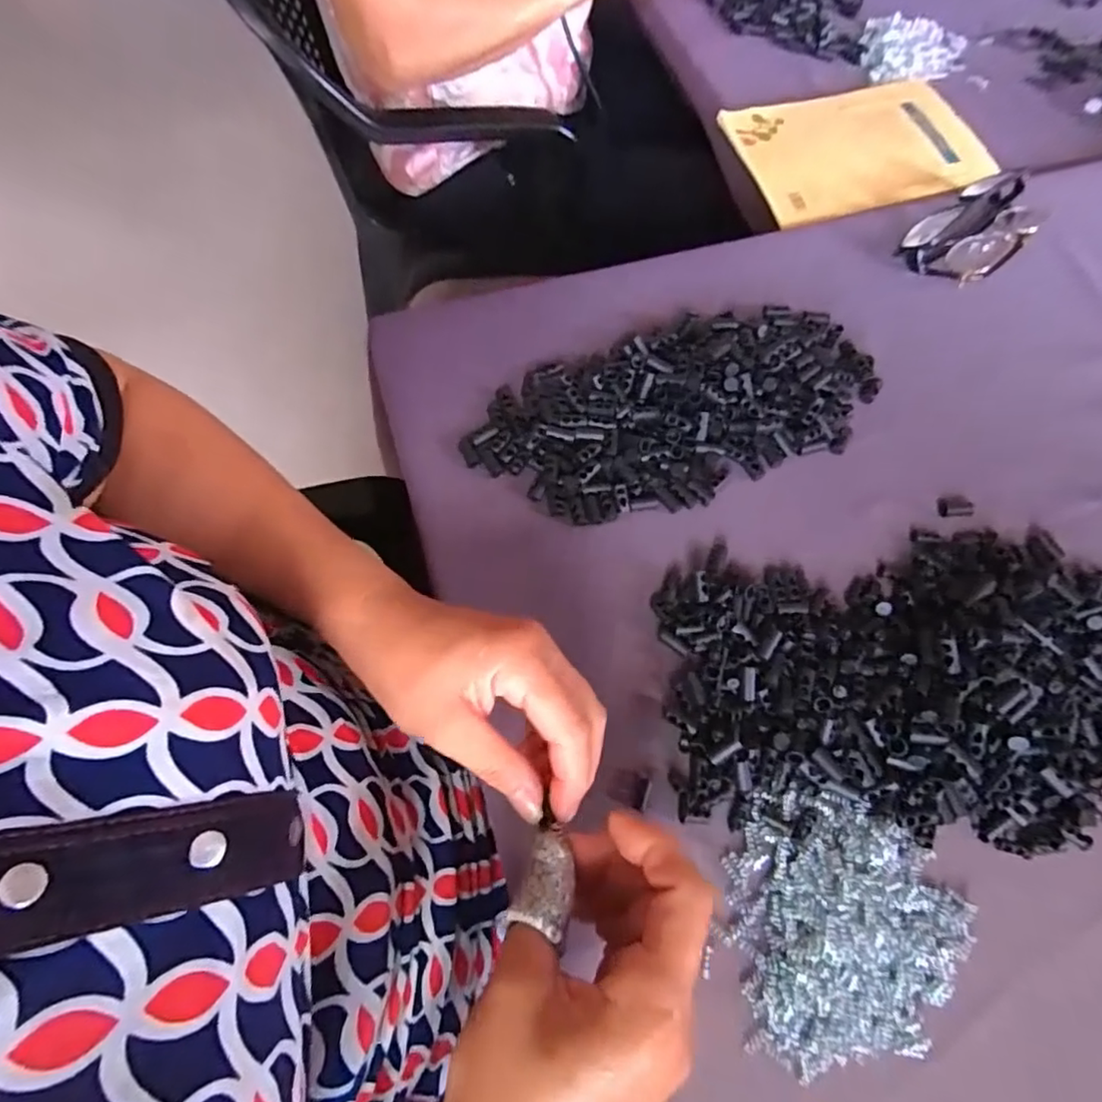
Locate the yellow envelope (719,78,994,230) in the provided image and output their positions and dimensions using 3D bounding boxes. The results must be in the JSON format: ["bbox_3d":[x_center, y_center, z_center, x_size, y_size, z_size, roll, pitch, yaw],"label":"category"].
[{"bbox_3d":[0.273,-0.350,0.523,0.209,0.007,0.154,-17,69,-7],"label":"yellow envelope"}]

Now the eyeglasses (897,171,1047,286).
[{"bbox_3d":[0.329,-0.249,0.465,0.123,0.024,0.064,-37,72,-14],"label":"eyeglasses"}]

